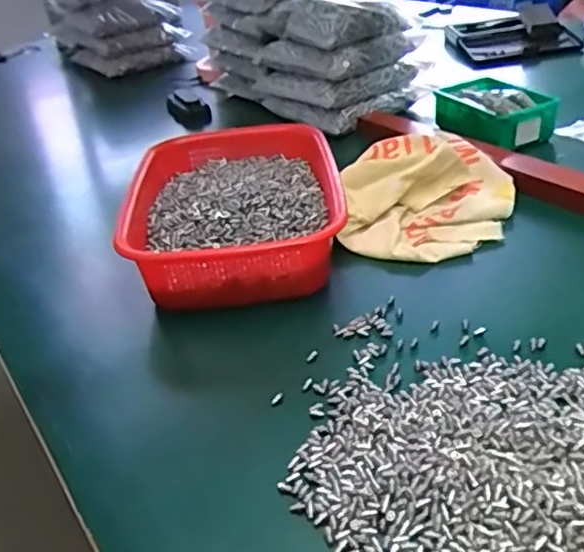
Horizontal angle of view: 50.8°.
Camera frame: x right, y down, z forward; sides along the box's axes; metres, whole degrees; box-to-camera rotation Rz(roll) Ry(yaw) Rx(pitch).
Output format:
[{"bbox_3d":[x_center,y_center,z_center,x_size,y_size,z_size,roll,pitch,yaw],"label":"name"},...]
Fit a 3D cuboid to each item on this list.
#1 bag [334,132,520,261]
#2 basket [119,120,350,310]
[{"bbox_3d":[0.146,-0.101,0.654,0.169,0.064,0.218,5,36,18],"label":"bag"},{"bbox_3d":[-0.059,-0.069,0.635,0.214,0.074,0.281,-10,34,-3],"label":"basket"}]

